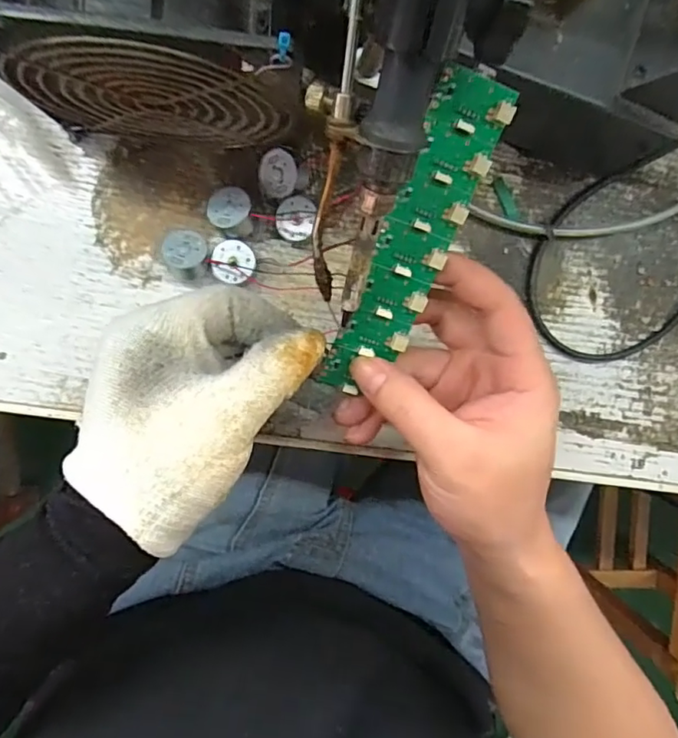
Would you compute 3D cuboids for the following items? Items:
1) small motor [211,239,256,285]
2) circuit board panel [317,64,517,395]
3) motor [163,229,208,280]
[{"bbox_3d":[-0.057,-0.057,0.295,0.022,0.015,0.022,-1,95,-6],"label":"small motor"},{"bbox_3d":[0.029,-0.050,0.228,0.030,0.005,0.137,22,110,-8],"label":"circuit board panel"},{"bbox_3d":[-0.081,-0.062,0.288,0.022,0.019,0.022,-1,95,-6],"label":"motor"}]

